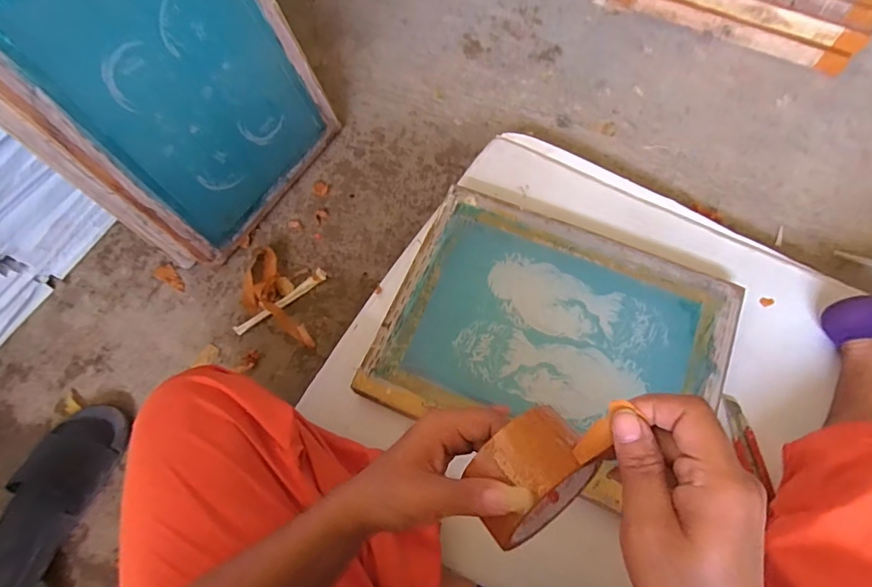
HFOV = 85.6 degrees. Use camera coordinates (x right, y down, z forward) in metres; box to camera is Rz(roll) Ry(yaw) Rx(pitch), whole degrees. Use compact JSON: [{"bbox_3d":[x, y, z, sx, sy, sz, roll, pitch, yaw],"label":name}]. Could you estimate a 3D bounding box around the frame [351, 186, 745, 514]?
[{"bbox_3d":[0.160,0.063,0.669,0.443,0.035,0.349,22,71,11],"label":"frame"}]

